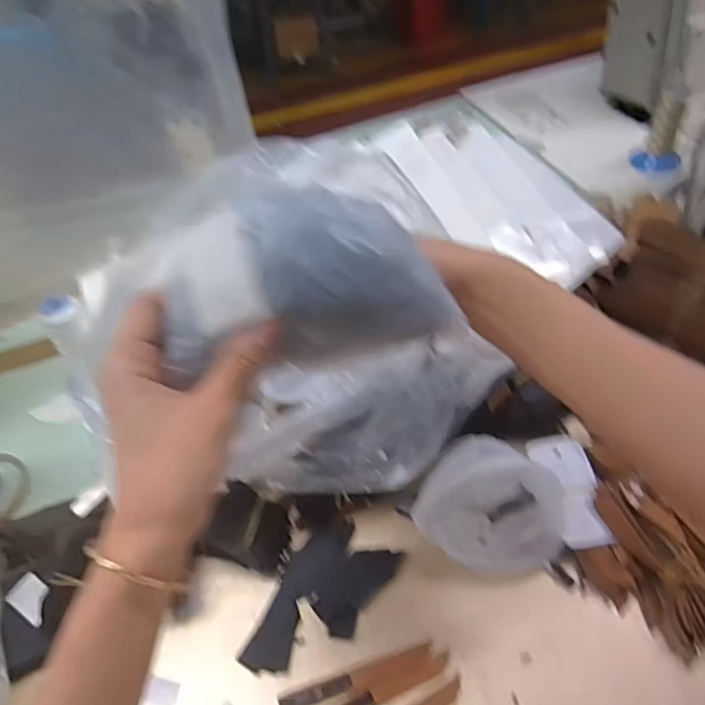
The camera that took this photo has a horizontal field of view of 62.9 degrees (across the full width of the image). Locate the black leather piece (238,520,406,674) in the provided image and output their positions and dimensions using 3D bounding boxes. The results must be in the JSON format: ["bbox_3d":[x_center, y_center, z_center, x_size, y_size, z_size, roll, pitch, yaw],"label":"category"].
[{"bbox_3d":[-0.026,0.213,0.493,0.083,0.004,0.139,22,54,23],"label":"black leather piece"}]

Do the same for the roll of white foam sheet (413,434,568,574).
[{"bbox_3d":[0.121,0.136,0.502,0.118,0.070,0.093,23,54,24],"label":"roll of white foam sheet"}]

